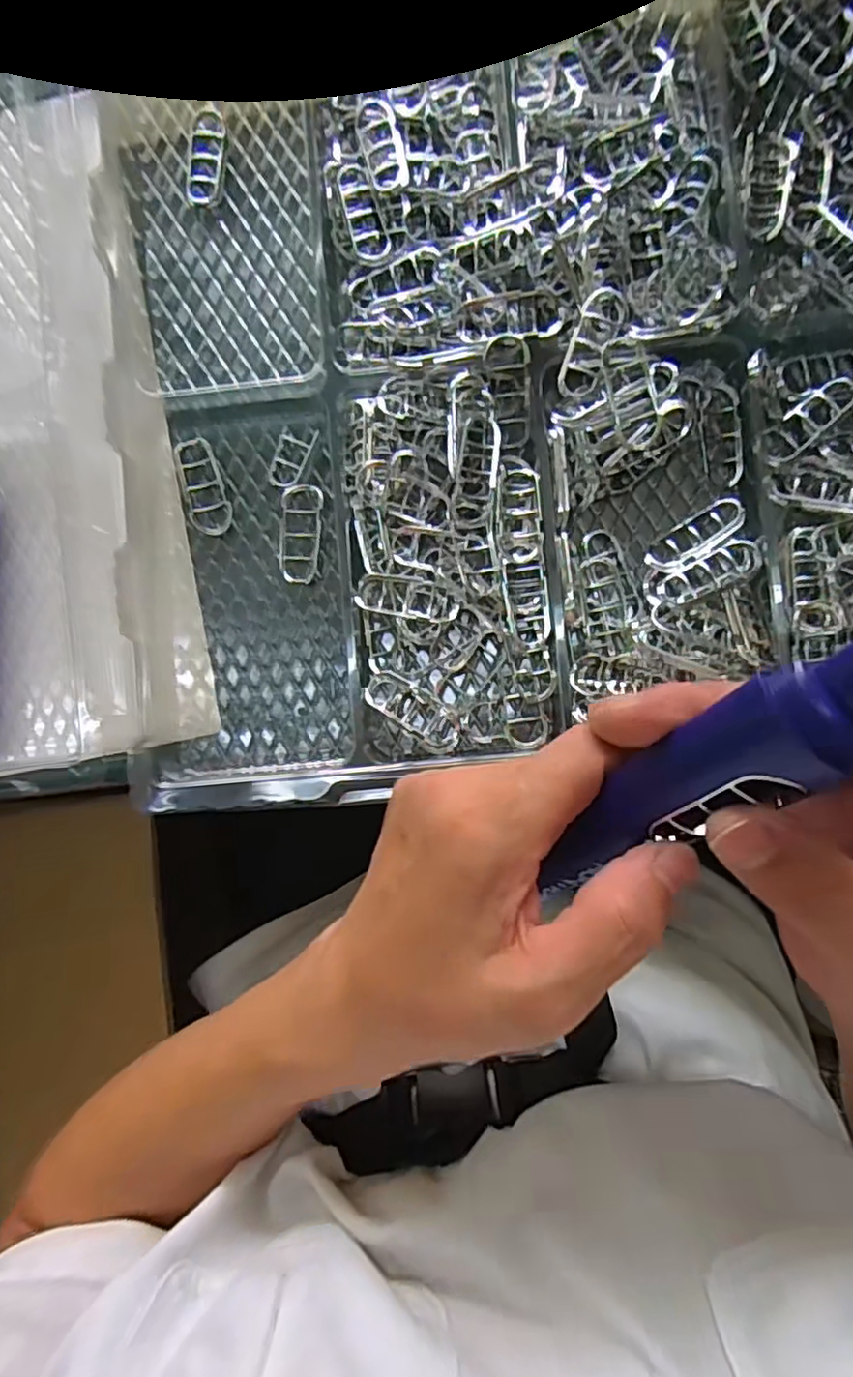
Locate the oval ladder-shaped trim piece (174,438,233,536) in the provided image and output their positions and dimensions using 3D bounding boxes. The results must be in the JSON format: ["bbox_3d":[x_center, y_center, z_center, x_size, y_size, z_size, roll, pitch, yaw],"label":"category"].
[{"bbox_3d":[-0.122,-0.110,0.357,0.022,0.006,0.057,-20,87,3],"label":"oval ladder-shaped trim piece"}]

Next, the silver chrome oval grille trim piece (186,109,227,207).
[{"bbox_3d":[-0.123,-0.295,0.367,0.021,0.004,0.053,7,89,4],"label":"silver chrome oval grille trim piece"}]

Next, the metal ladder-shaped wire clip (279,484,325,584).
[{"bbox_3d":[-0.067,-0.083,0.351,0.023,0.005,0.052,5,89,4],"label":"metal ladder-shaped wire clip"}]

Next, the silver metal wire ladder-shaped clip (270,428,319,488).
[{"bbox_3d":[-0.072,-0.124,0.355,0.019,0.006,0.034,17,89,4],"label":"silver metal wire ladder-shaped clip"}]

